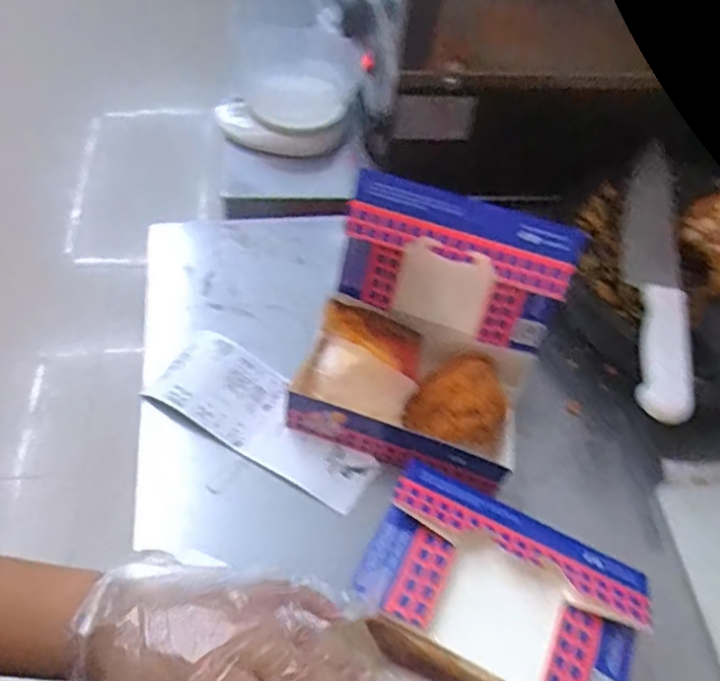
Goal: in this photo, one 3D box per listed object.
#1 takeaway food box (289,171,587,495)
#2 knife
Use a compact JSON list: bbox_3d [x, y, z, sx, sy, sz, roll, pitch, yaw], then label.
[{"bbox_3d":[0.054,-0.005,0.500,0.169,0.150,0.162,19,54,8],"label":"takeaway food box"},{"bbox_3d":[0.259,-0.072,0.569,0.045,0.025,0.322,13,53,4],"label":"knife"}]

